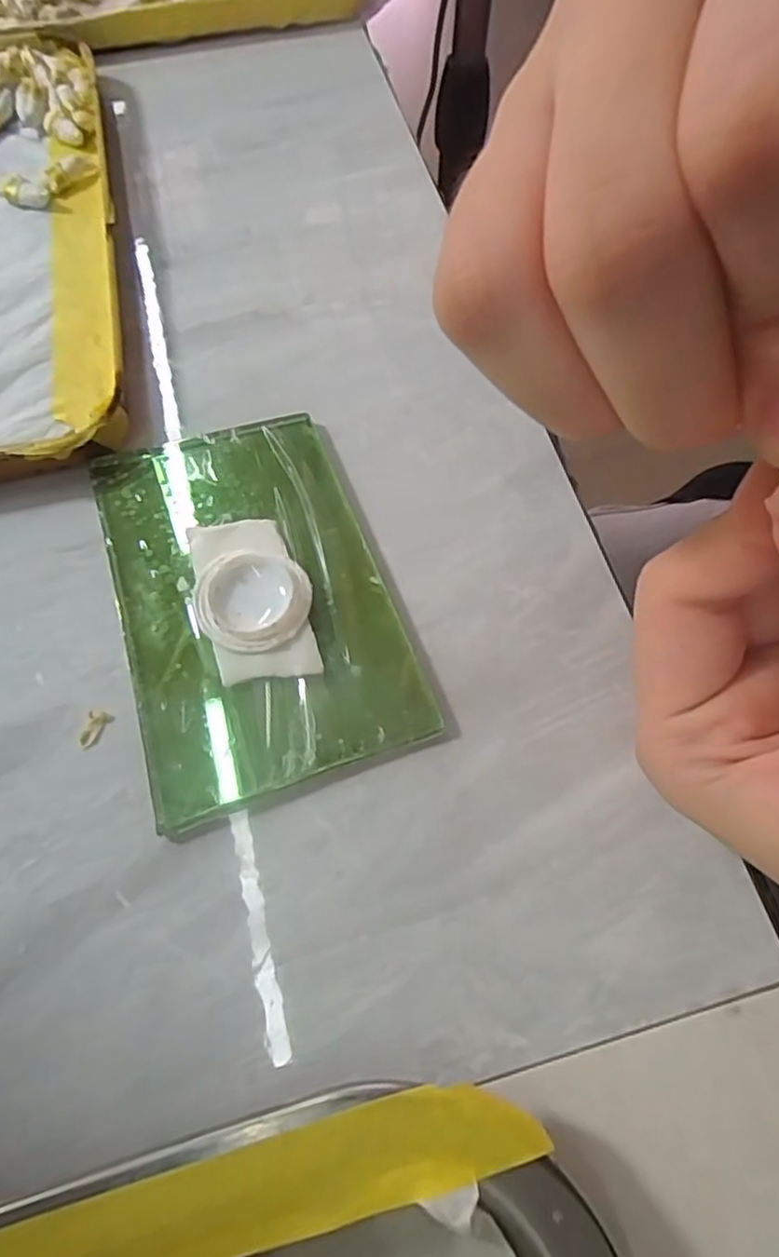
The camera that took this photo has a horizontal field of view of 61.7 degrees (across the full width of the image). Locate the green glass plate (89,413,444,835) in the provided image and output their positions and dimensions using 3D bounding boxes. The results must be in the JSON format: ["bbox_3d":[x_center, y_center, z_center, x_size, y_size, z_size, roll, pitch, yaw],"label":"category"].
[{"bbox_3d":[-0.037,-0.010,0.170,0.067,0.006,0.104,-19,69,-9],"label":"green glass plate"}]

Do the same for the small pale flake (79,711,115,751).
[{"bbox_3d":[-0.072,0.024,0.157,0.005,0.004,0.009,28,70,10],"label":"small pale flake"}]

